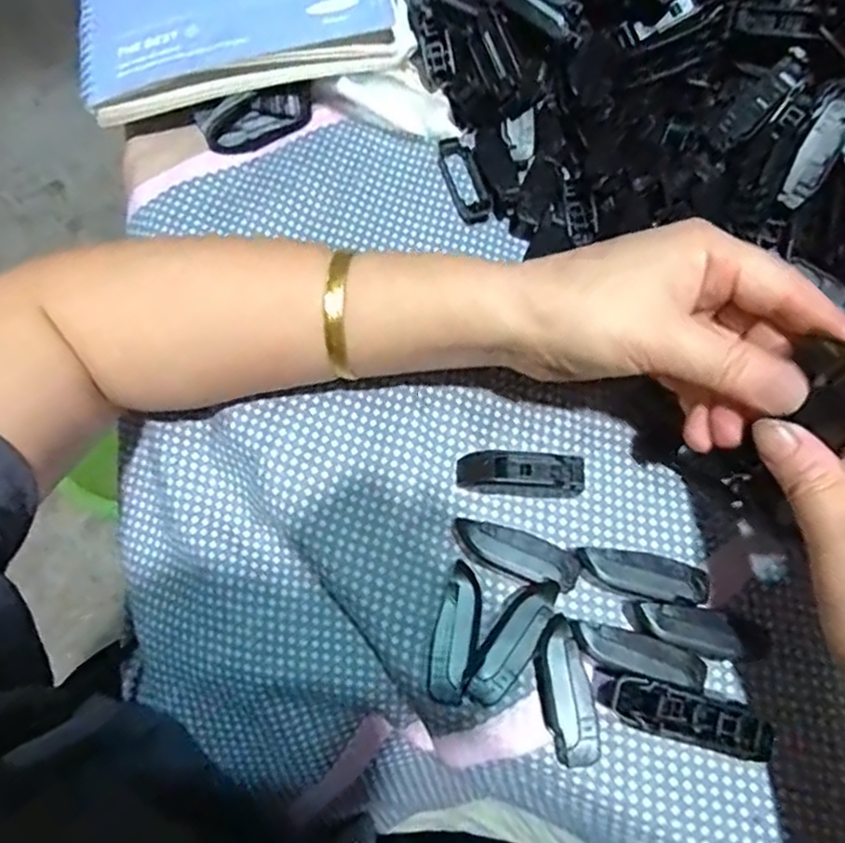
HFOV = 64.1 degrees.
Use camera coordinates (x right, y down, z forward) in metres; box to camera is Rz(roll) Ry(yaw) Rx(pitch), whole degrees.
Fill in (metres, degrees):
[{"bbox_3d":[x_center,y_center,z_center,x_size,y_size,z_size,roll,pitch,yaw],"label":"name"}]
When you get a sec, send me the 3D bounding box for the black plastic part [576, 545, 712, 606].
[{"bbox_3d":[0.093,0.066,0.289,0.053,0.017,0.018,17,68,5],"label":"black plastic part"}]

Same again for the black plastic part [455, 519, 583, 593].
[{"bbox_3d":[0.039,0.057,0.291,0.054,0.016,0.019,22,69,7],"label":"black plastic part"}]

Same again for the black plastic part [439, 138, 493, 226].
[{"bbox_3d":[0.023,-0.133,0.368,0.019,0.009,0.056,-17,69,-9],"label":"black plastic part"}]

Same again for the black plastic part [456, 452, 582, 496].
[{"bbox_3d":[0.044,0.024,0.306,0.055,0.015,0.016,4,68,0],"label":"black plastic part"}]

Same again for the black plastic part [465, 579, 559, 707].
[{"bbox_3d":[0.038,0.090,0.276,0.020,0.020,0.055,37,71,12],"label":"black plastic part"}]

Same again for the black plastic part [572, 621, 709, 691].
[{"bbox_3d":[0.087,0.095,0.276,0.053,0.018,0.016,17,68,5],"label":"black plastic part"}]

